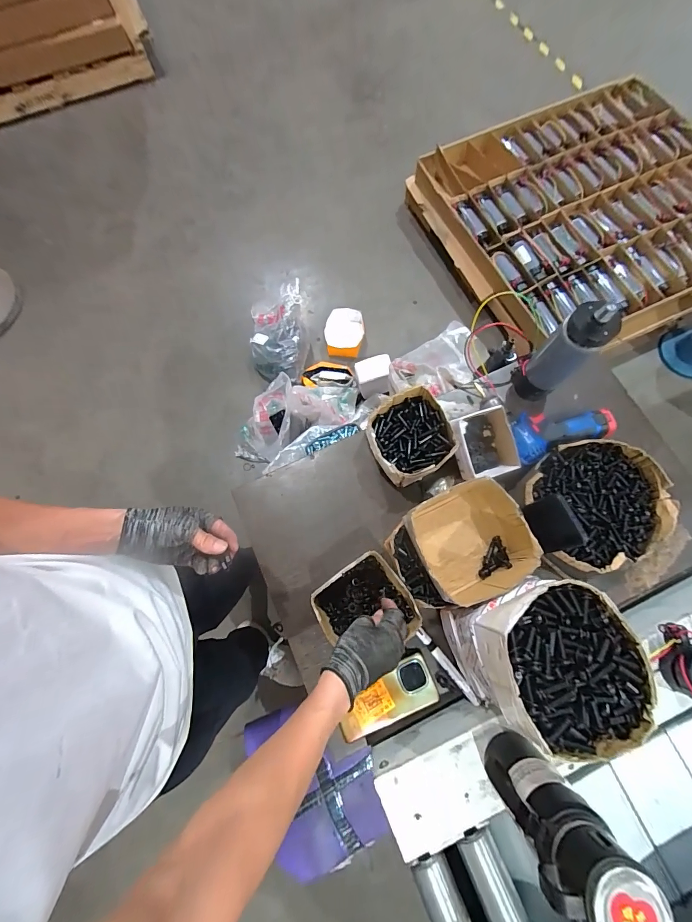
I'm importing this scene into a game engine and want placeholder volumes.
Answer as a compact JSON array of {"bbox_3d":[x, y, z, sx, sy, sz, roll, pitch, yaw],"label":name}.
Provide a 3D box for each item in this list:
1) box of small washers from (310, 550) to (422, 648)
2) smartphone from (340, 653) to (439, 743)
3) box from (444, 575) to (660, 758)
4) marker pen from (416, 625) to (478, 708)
[{"bbox_3d":[0.032,0.238,0.585,0.134,0.072,0.137,-36,76,-8],"label":"box of small washers"},{"bbox_3d":[0.065,0.383,0.580,0.160,0.009,0.071,-25,75,-5],"label":"smartphone"},{"bbox_3d":[0.237,0.244,0.459,0.150,0.196,0.173,-17,74,-3],"label":"box"},{"bbox_3d":[0.167,0.337,0.593,0.015,0.013,0.139,-39,76,-8],"label":"marker pen"}]

